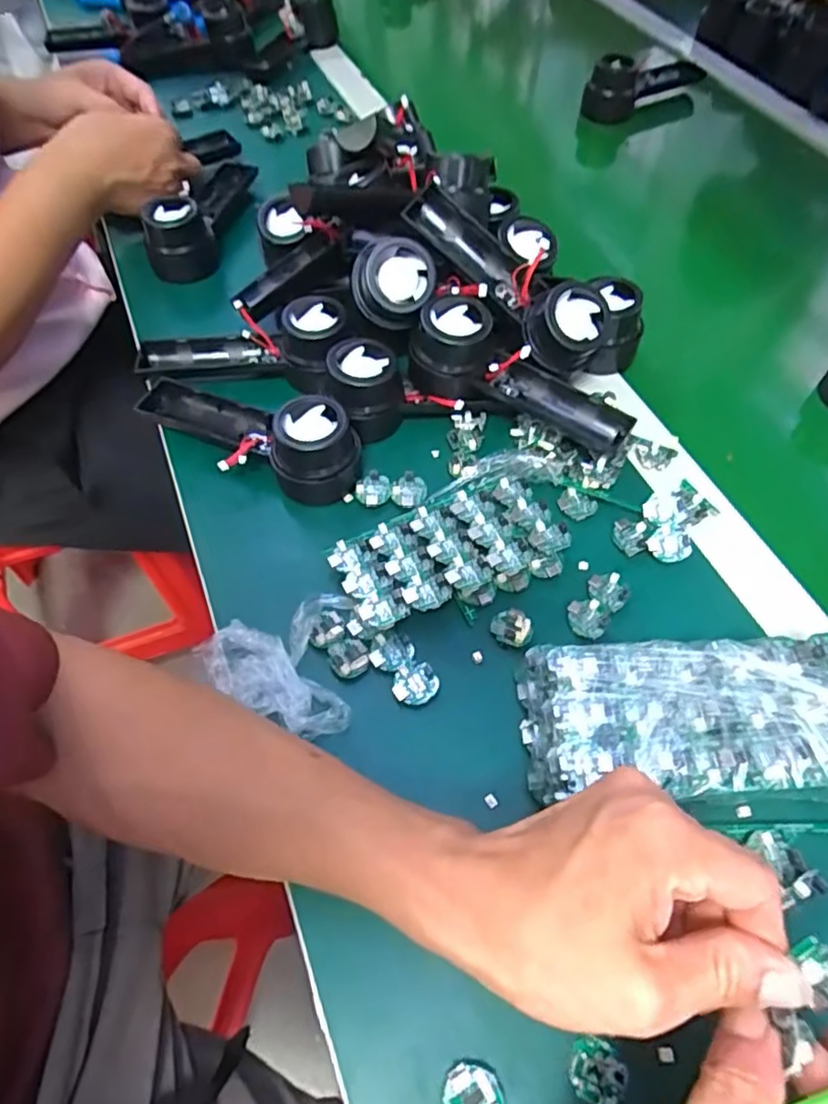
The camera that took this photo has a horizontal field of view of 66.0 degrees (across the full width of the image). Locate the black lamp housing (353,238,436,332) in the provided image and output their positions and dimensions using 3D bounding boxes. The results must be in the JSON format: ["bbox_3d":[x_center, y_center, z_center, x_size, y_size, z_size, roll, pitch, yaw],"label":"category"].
[{"bbox_3d":[-0.014,-0.187,0.439,0.052,0.034,0.053,-3,96,-11],"label":"black lamp housing"}]

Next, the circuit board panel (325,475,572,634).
[{"bbox_3d":[0.022,-0.003,0.390,0.139,0.024,0.072,-19,60,-13],"label":"circuit board panel"}]

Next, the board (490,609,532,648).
[{"bbox_3d":[0.057,0.044,0.374,0.023,0.005,0.021,0,57,-1],"label":"board"}]

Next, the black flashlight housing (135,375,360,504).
[{"bbox_3d":[-0.117,-0.082,0.434,0.162,0.047,0.056,18,59,10],"label":"black flashlight housing"}]

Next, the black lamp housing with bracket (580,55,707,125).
[{"bbox_3d":[0.261,-0.541,0.736,0.158,0.055,0.044,-27,62,-17],"label":"black lamp housing with bracket"}]

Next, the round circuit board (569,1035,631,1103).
[{"bbox_3d":[0.078,0.220,0.268,0.024,0.004,0.023,0,57,-1],"label":"round circuit board"}]

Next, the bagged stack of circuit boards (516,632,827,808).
[{"bbox_3d":[0.143,0.086,0.324,0.170,0.048,0.086,-2,57,-2],"label":"bagged stack of circuit boards"}]

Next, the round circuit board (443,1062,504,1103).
[{"bbox_3d":[0.024,0.224,0.260,0.024,0.006,0.024,0,57,-1],"label":"round circuit board"}]

